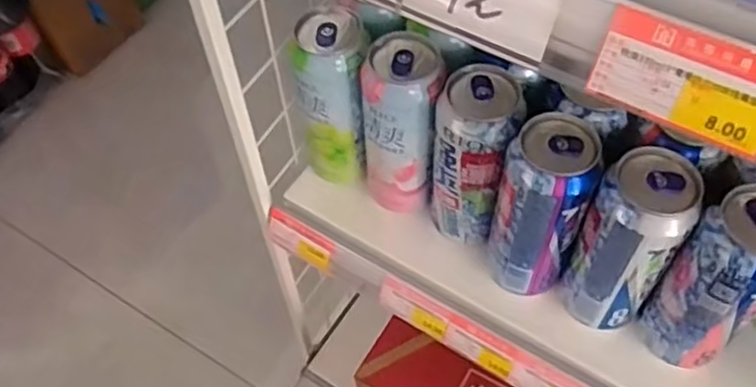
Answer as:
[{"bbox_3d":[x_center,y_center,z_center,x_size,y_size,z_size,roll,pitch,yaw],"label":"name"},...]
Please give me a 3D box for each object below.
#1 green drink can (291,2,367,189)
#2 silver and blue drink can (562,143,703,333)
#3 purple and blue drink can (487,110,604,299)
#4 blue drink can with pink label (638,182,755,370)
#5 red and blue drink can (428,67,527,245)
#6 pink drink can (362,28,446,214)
[{"bbox_3d":[-0.036,-0.077,0.585,0.057,0.161,0.054,-1,57,2],"label":"green drink can"},{"bbox_3d":[0.179,0.039,0.493,0.062,0.153,0.058,-1,57,2],"label":"silver and blue drink can"},{"bbox_3d":[0.121,0.013,0.511,0.062,0.146,0.063,-1,57,2],"label":"purple and blue drink can"},{"bbox_3d":[0.237,0.063,0.475,0.060,0.151,0.062,-1,57,2],"label":"blue drink can with pink label"},{"bbox_3d":[0.076,-0.025,0.541,0.059,0.154,0.058,-1,57,2],"label":"red and blue drink can"},{"bbox_3d":[0.020,-0.055,0.563,0.061,0.147,0.066,4,57,6],"label":"pink drink can"}]

